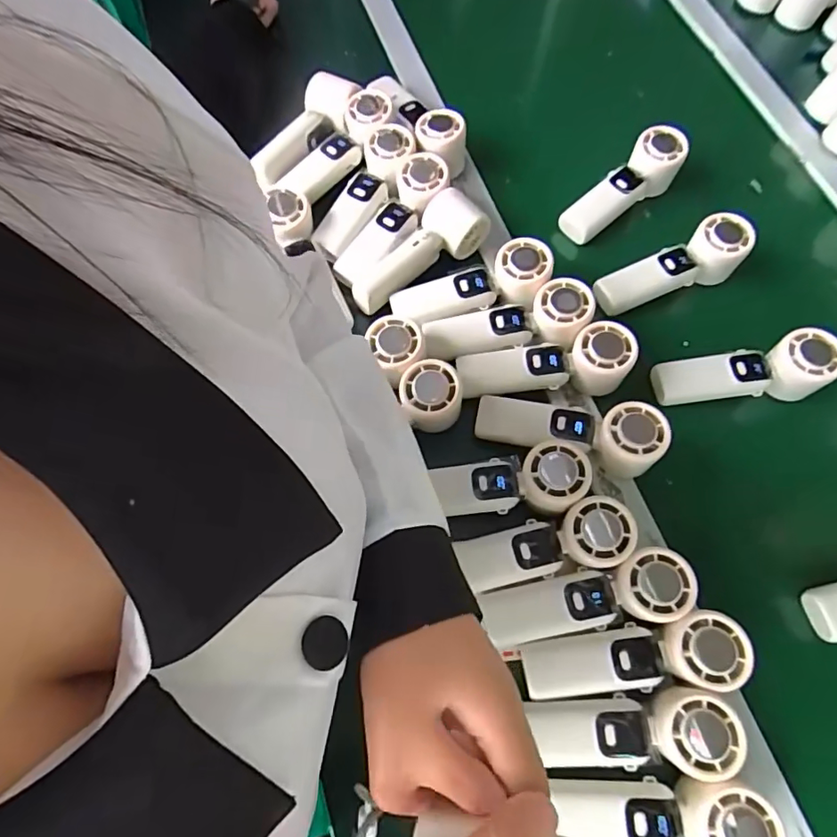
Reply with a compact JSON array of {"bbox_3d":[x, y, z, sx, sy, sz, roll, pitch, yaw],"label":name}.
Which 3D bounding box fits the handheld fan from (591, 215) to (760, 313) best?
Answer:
[{"bbox_3d":[0.268,-0.158,0.564,0.164,0.047,0.052,-24,70,2],"label":"handheld fan"}]

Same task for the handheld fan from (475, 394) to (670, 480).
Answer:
[{"bbox_3d":[0.140,0.012,0.493,0.169,0.054,0.054,9,67,17],"label":"handheld fan"}]

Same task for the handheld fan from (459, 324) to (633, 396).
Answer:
[{"bbox_3d":[0.123,-0.049,0.516,0.167,0.051,0.052,-7,67,11],"label":"handheld fan"}]

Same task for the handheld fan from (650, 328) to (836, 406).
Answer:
[{"bbox_3d":[0.316,-0.045,0.509,0.162,0.049,0.049,-7,68,-4],"label":"handheld fan"}]

